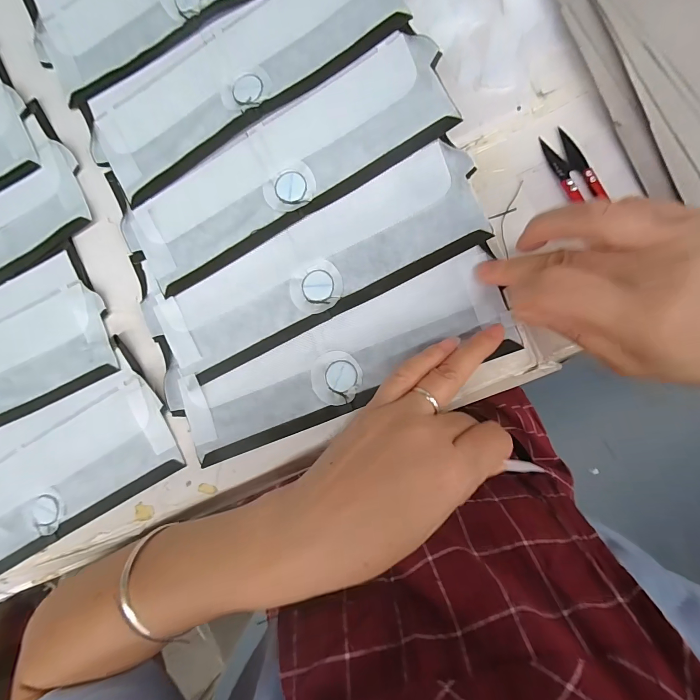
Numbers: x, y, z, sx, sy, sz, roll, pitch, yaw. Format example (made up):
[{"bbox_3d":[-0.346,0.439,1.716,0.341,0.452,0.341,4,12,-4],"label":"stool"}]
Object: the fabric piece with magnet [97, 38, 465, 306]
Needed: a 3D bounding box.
[{"bbox_3d":[-0.048,-0.125,0.239,0.235,0.008,0.074,-27,87,5],"label":"fabric piece with magnet"}]

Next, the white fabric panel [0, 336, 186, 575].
[{"bbox_3d":[-0.238,0.096,0.266,0.231,0.007,0.101,-33,87,5],"label":"white fabric panel"}]

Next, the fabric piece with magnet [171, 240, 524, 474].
[{"bbox_3d":[-0.007,0.013,0.238,0.229,0.005,0.066,-26,87,6],"label":"fabric piece with magnet"}]

